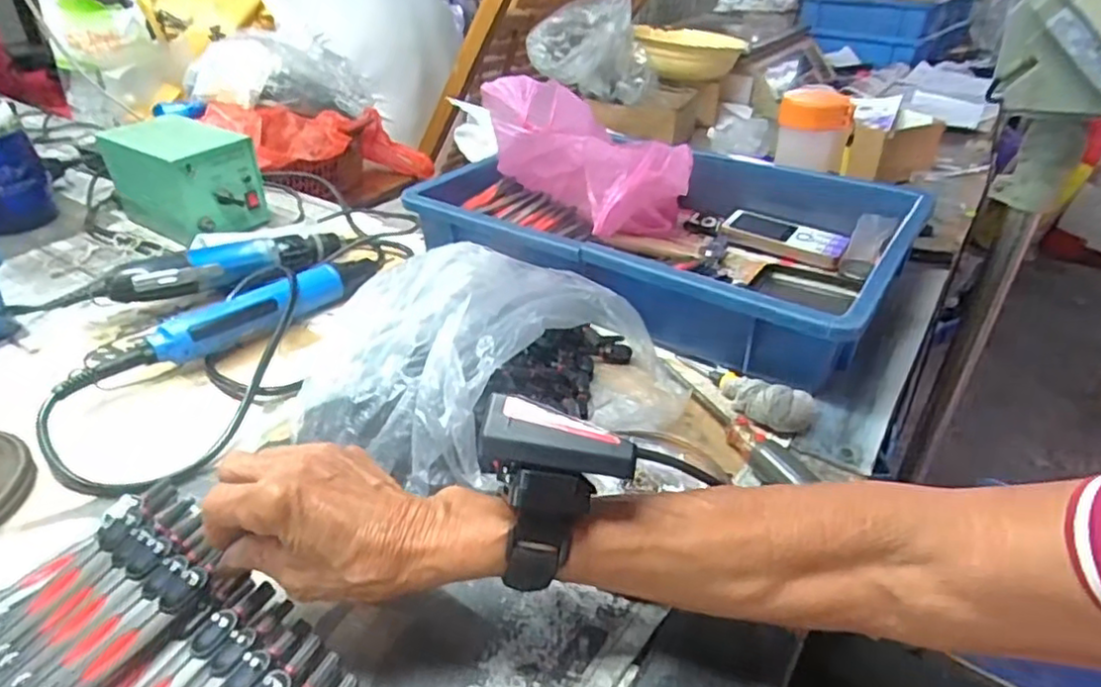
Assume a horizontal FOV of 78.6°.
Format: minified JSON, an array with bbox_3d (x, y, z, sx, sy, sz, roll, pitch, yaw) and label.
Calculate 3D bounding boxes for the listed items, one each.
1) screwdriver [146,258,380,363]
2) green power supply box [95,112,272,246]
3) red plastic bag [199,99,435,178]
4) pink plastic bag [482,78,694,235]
[{"bbox_3d":[-0.232,-0.034,0.578,0.028,0.035,0.205,22,40,29],"label":"screwdriver"},{"bbox_3d":[-0.404,-0.180,0.741,0.157,0.098,0.091,18,38,25],"label":"green power supply box"},{"bbox_3d":[-0.332,-0.318,1.033,0.154,0.100,0.346,20,15,16],"label":"red plastic bag"},{"bbox_3d":[0.043,-0.176,0.657,0.185,0.138,0.148,22,39,29],"label":"pink plastic bag"}]

